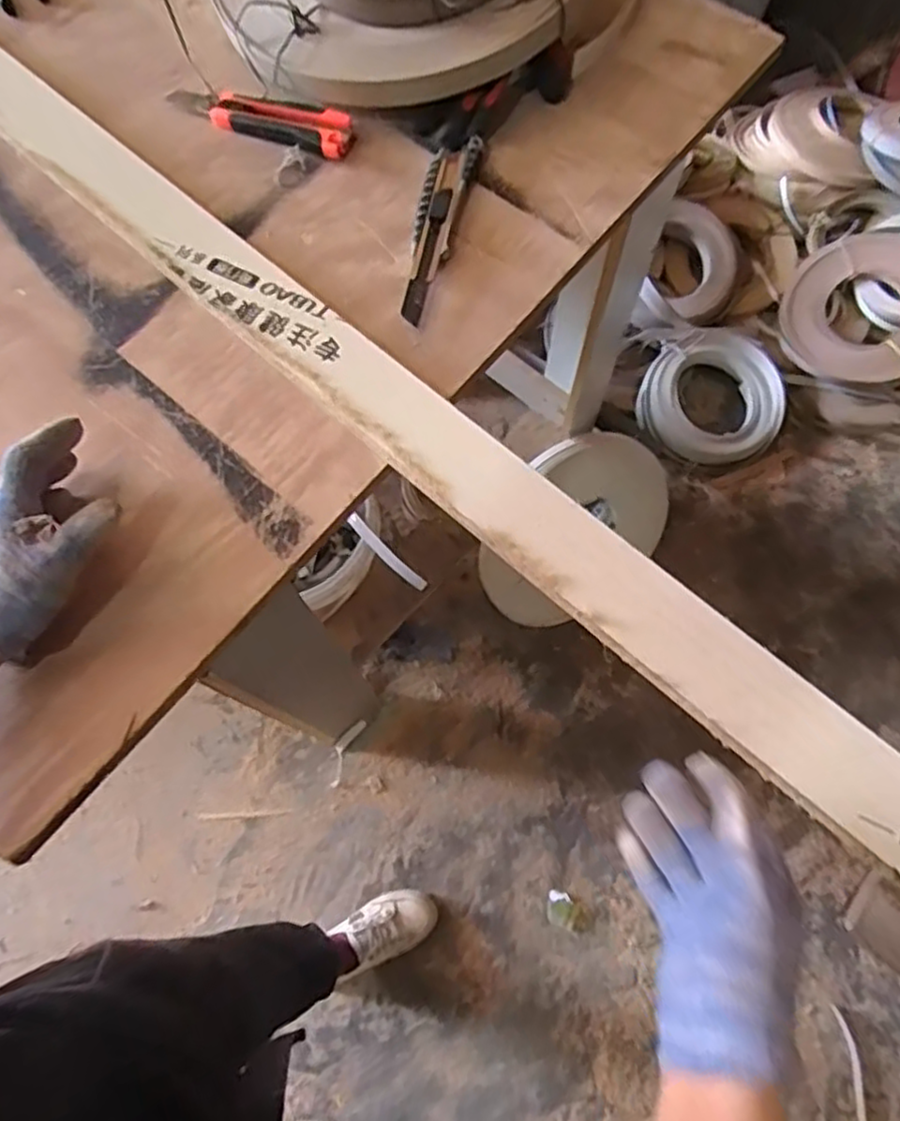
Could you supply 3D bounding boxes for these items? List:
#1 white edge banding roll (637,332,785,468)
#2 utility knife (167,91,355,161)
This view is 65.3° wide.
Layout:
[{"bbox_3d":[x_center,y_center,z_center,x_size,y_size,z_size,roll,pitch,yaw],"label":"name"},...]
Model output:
[{"bbox_3d":[0.524,-0.321,1.401,0.269,0.077,0.251,0,70,1],"label":"white edge banding roll"},{"bbox_3d":[-0.155,-0.360,0.568,0.155,0.018,0.036,21,71,8],"label":"utility knife"}]

